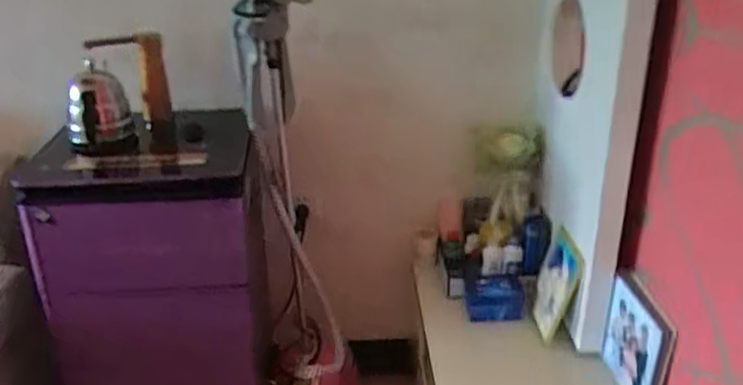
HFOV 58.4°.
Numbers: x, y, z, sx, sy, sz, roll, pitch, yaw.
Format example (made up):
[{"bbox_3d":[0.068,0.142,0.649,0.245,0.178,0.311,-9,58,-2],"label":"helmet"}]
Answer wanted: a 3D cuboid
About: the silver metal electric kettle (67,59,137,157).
[{"bbox_3d":[-0.561,-0.172,1.366,0.126,0.177,0.151,-14,29,-21],"label":"silver metal electric kettle"}]

